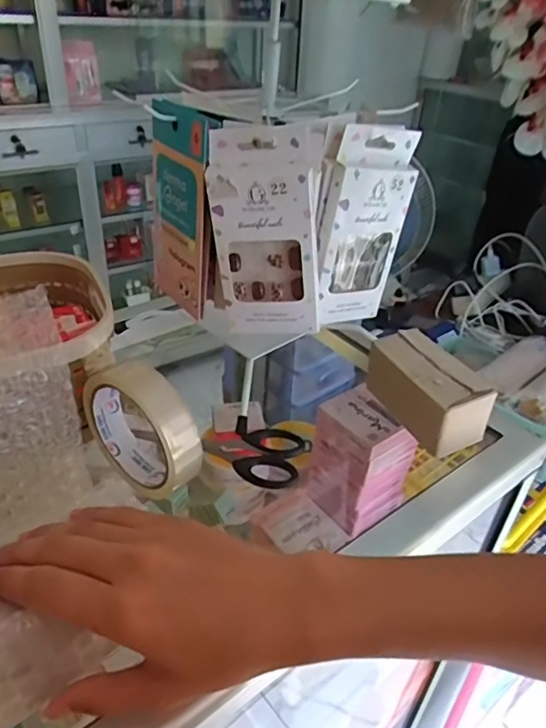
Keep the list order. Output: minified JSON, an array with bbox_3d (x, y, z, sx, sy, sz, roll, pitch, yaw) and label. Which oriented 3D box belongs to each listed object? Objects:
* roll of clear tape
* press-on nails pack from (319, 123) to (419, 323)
[{"bbox_3d":[-0.089,0.044,0.378,0.096,0.084,0.027,26,39,29],"label":"roll of clear tape"},{"bbox_3d":[0.068,-0.099,0.412,0.068,0.143,0.015,-10,32,-31],"label":"press-on nails pack"}]

